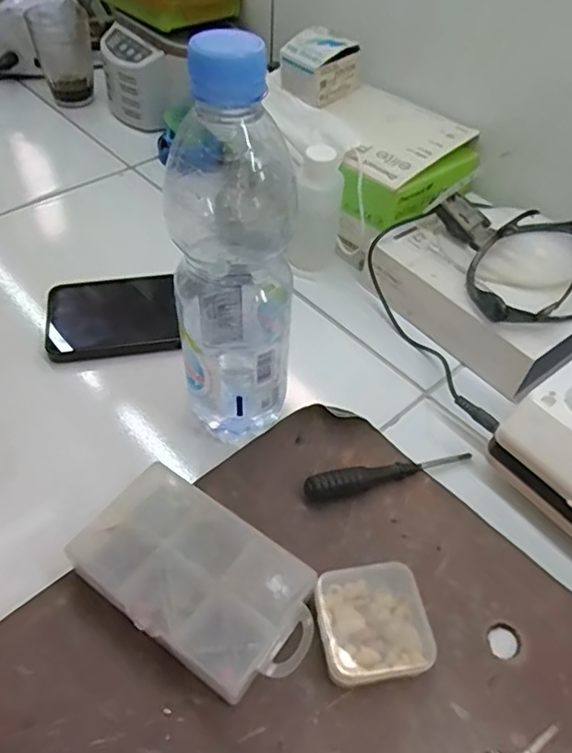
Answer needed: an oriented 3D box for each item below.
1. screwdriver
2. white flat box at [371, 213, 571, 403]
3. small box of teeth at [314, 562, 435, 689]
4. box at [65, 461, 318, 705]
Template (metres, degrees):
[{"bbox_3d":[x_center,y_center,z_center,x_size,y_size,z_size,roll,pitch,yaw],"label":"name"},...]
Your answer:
[{"bbox_3d":[0.068,0.062,0.372,0.115,0.017,0.014,-10,50,-12],"label":"screwdriver"},{"bbox_3d":[0.169,-0.068,0.466,0.129,0.057,0.166,-26,55,-24],"label":"white flat box"},{"bbox_3d":[0.046,0.131,0.309,0.057,0.022,0.055,-5,49,-8],"label":"small box of teeth"},{"bbox_3d":[-0.046,0.110,0.312,0.126,0.034,0.072,30,54,21],"label":"box"}]

